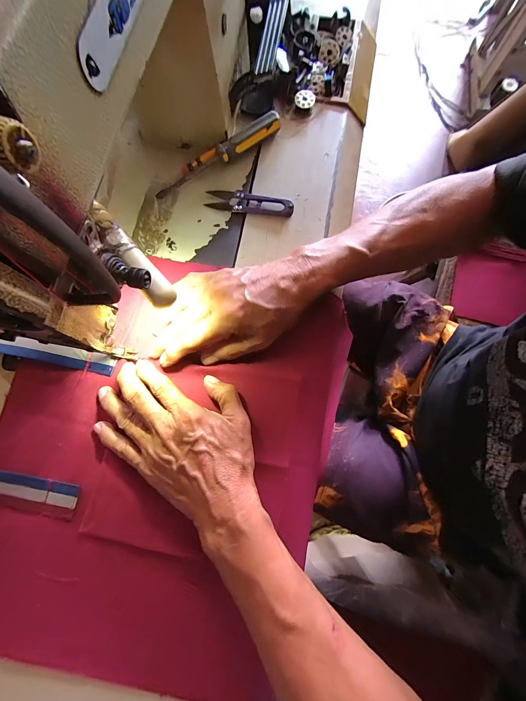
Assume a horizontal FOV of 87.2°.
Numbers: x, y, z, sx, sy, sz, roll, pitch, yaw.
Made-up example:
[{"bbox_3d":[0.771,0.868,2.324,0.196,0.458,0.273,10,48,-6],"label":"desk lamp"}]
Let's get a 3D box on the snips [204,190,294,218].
[{"bbox_3d":[-0.015,-0.171,0.317,0.098,0.010,0.027,10,80,1],"label":"snips"}]

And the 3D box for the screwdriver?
[{"bbox_3d":[-0.052,-0.227,0.320,0.163,0.019,0.027,-28,81,-5],"label":"screwdriver"}]

